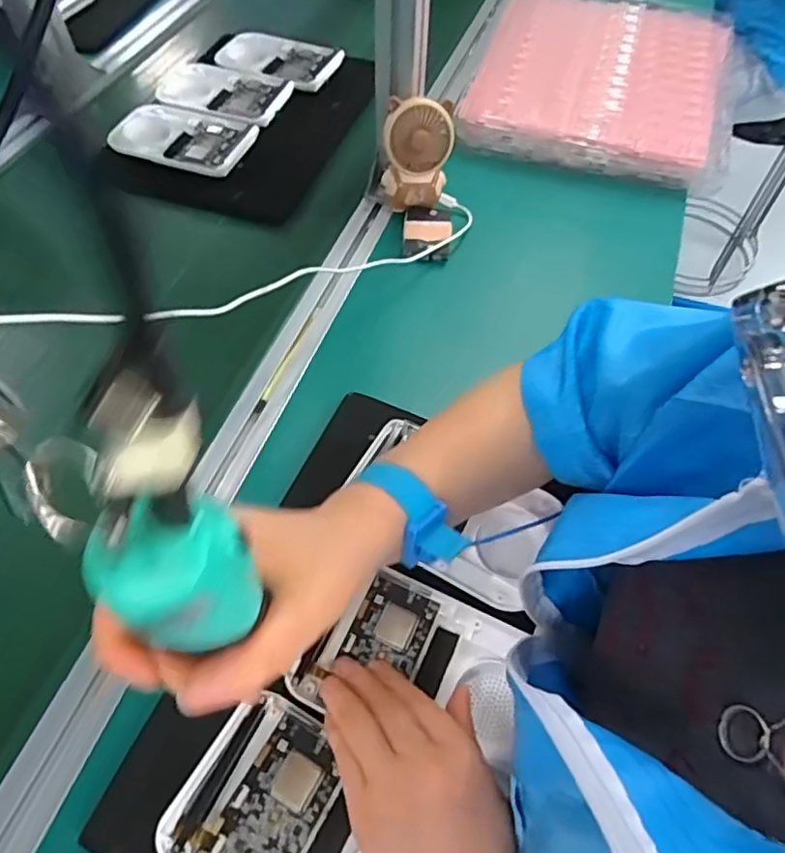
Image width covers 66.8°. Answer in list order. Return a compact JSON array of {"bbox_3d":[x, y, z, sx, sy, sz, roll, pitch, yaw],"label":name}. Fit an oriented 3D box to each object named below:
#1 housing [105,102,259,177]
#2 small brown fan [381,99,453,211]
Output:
[{"bbox_3d":[-0.236,-0.331,0.677,0.150,0.015,0.100,15,60,8],"label":"housing"},{"bbox_3d":[0.026,-0.272,0.599,0.068,0.099,0.047,-4,59,-3],"label":"small brown fan"}]

